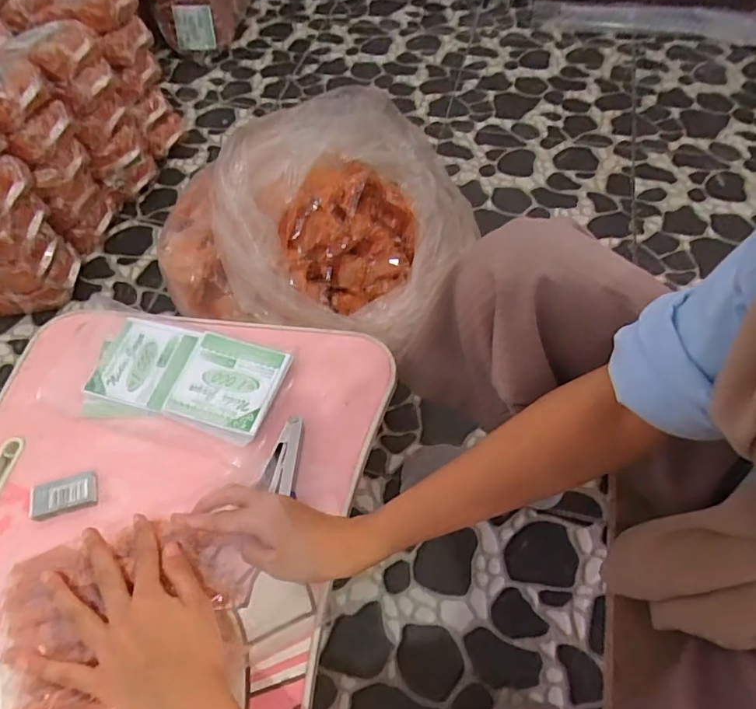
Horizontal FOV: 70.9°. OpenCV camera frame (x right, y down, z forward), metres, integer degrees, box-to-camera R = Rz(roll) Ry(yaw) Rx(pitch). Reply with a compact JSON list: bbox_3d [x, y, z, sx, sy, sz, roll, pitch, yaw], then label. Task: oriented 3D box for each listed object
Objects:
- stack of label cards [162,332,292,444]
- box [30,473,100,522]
[{"bbox_3d":[-0.146,0.029,0.523,0.098,0.019,0.098,17,58,13],"label":"stack of label cards"},{"bbox_3d":[-0.282,0.126,0.476,0.055,0.007,0.033,-17,57,-9],"label":"box"}]

